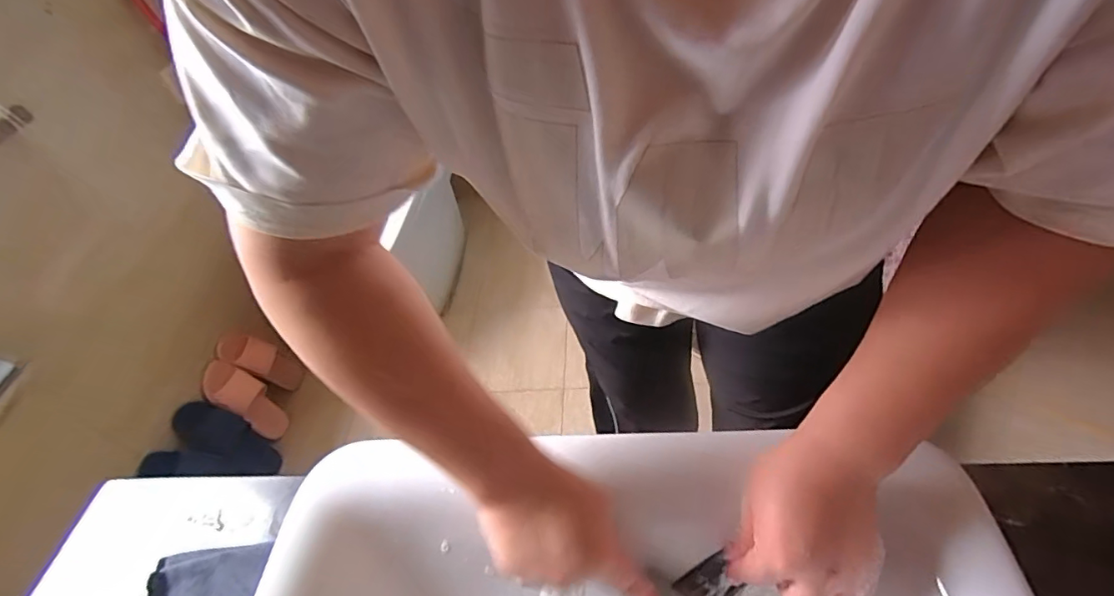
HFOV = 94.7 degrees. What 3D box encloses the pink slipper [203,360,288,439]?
[{"bbox_3d":[-0.849,0.282,1.397,0.060,0.257,0.106,-21,27,31],"label":"pink slipper"}]

